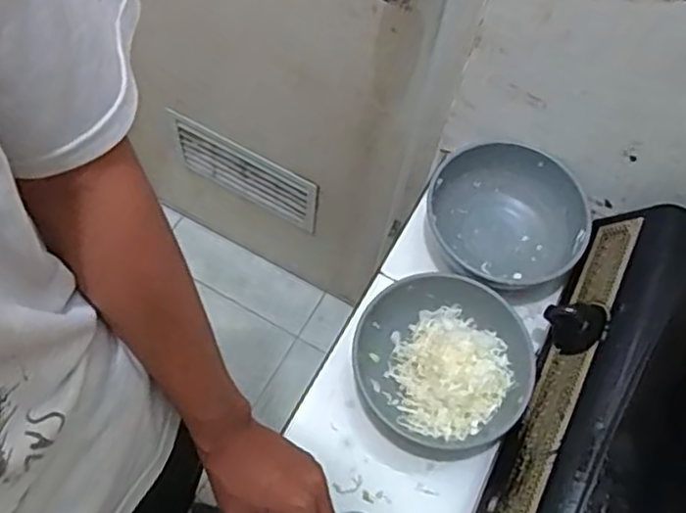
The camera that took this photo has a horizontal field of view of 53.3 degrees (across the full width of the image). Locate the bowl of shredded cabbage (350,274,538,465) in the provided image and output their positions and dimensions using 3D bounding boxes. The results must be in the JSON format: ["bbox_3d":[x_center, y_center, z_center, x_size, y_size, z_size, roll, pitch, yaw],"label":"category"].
[{"bbox_3d":[0.090,0.102,0.642,0.160,0.072,0.146,1,64,-3],"label":"bowl of shredded cabbage"}]

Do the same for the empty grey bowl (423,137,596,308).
[{"bbox_3d":[0.162,-0.030,0.705,0.157,0.075,0.155,1,64,-3],"label":"empty grey bowl"}]

